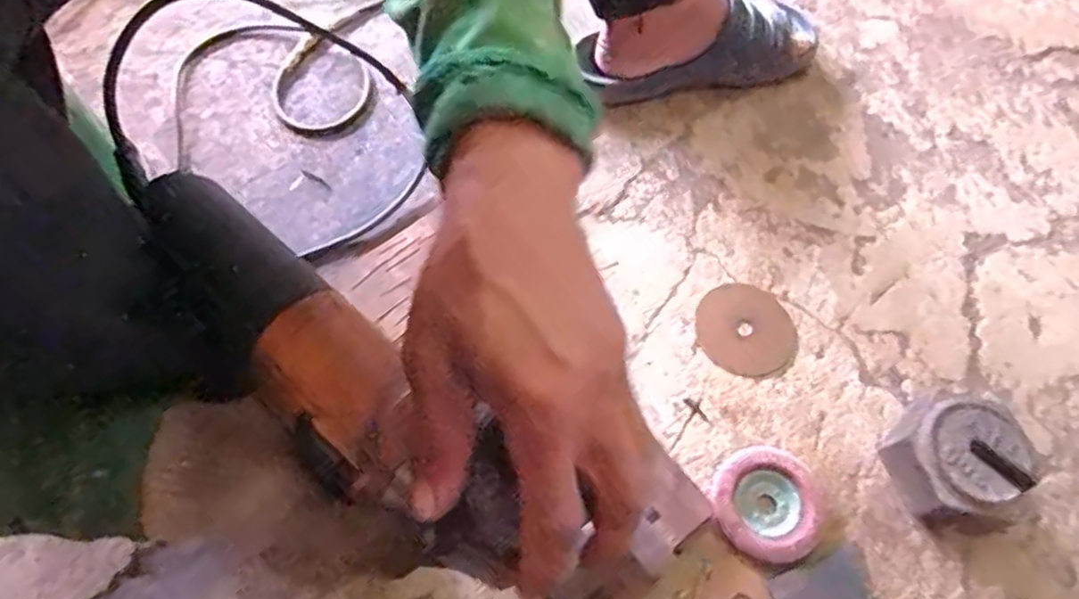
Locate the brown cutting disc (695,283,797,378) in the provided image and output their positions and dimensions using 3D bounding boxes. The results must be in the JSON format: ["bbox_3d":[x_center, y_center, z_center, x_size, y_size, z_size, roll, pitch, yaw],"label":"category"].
[{"bbox_3d":[0.182,0.026,0.604,0.084,0.005,0.085,1,65,-2],"label":"brown cutting disc"}]

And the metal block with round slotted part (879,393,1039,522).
[{"bbox_3d":[0.330,0.126,0.532,0.097,0.050,0.104,-18,67,-10],"label":"metal block with round slotted part"}]

